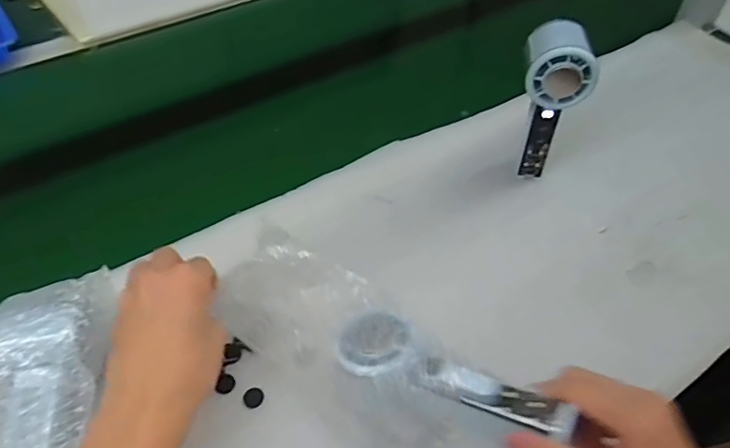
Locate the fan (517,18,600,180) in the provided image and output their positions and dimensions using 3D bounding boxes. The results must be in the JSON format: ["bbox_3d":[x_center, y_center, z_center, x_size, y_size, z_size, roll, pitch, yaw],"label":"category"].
[{"bbox_3d":[0.176,-0.113,0.501,0.054,0.147,0.058,8,51,10],"label":"fan"}]

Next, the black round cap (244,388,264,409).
[{"bbox_3d":[-0.083,0.129,0.391,0.015,0.004,0.015,-2,50,2],"label":"black round cap"}]

